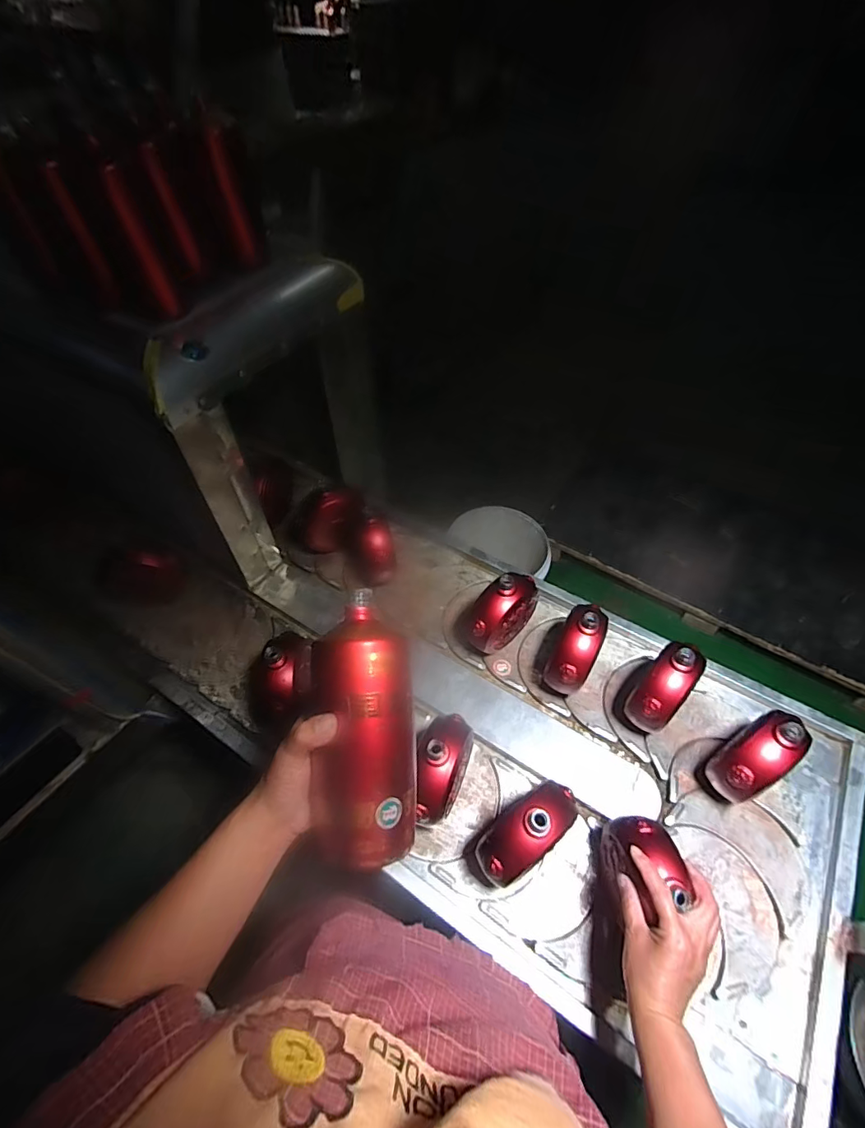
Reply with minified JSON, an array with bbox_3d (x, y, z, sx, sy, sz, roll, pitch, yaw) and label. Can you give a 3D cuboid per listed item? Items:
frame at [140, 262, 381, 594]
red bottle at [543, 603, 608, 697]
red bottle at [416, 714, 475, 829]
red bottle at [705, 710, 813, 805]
[{"bbox_3d":[-0.261,-0.237,0.880,0.110,0.452,0.432,23,54,18],"label":"frame"},{"bbox_3d":[0.225,0.133,0.765,0.059,0.158,0.131,23,54,17],"label":"red bottle"},{"bbox_3d":[0.009,0.276,0.658,0.063,0.153,0.135,18,52,14],"label":"red bottle"},{"bbox_3d":[0.437,0.266,0.668,0.110,0.147,0.066,-23,54,-18],"label":"red bottle"}]

